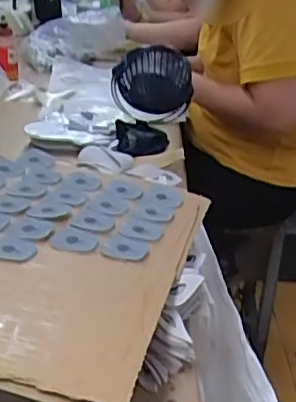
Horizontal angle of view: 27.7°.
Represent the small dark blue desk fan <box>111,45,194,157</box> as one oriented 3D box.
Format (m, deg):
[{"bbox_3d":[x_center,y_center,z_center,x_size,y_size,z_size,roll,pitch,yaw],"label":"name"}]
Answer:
[{"bbox_3d":[0.003,-0.159,0.956,0.125,0.164,0.085,7,25,6],"label":"small dark blue desk fan"}]

